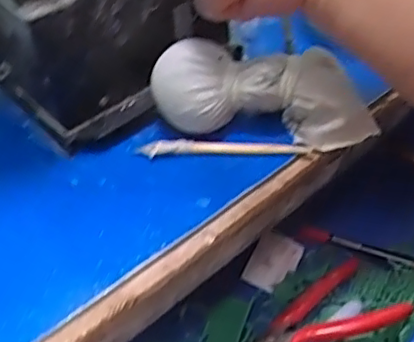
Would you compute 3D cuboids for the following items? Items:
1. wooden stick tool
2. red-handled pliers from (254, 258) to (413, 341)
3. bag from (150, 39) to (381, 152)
[{"bbox_3d":[0.013,-0.014,0.431,0.121,0.010,0.013,2,47,6],"label":"wooden stick tool"},{"bbox_3d":[0.086,0.107,0.479,0.109,0.030,0.071,-23,49,-17],"label":"red-handled pliers"},{"bbox_3d":[0.040,-0.052,0.434,0.149,0.053,0.050,4,47,8],"label":"bag"}]

